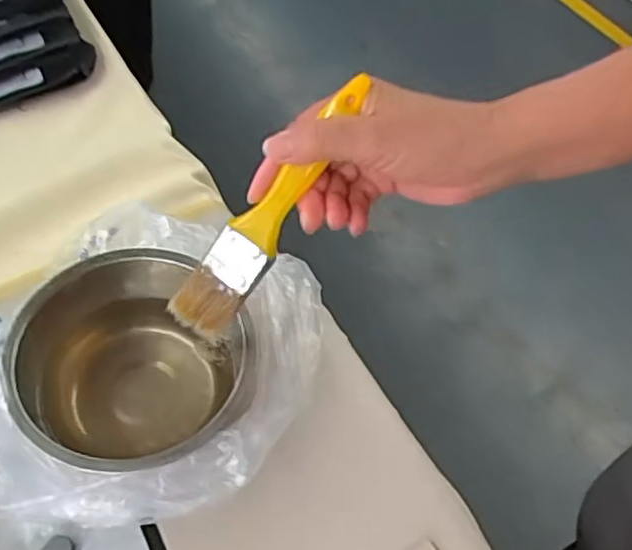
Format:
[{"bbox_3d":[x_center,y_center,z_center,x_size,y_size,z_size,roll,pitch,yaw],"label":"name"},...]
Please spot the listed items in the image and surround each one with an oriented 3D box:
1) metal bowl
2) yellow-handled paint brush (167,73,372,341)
[{"bbox_3d":[-0.118,0.066,0.445,0.137,0.071,0.143,1,56,-2],"label":"metal bowl"},{"bbox_3d":[-0.025,-0.037,0.396,0.033,0.019,0.177,42,105,23],"label":"yellow-handled paint brush"}]

